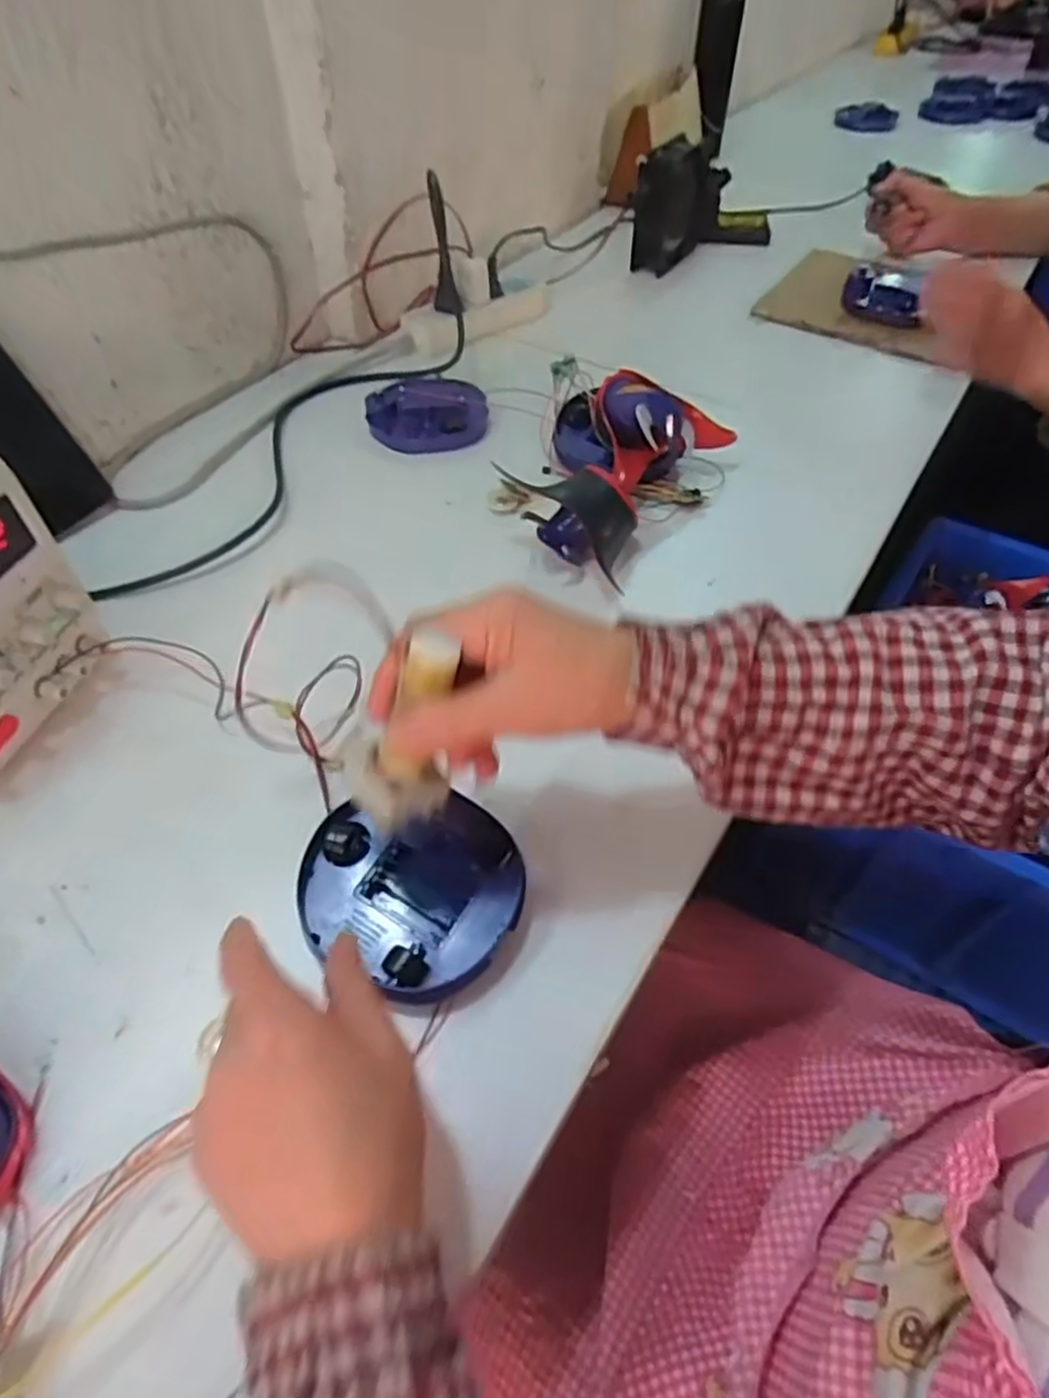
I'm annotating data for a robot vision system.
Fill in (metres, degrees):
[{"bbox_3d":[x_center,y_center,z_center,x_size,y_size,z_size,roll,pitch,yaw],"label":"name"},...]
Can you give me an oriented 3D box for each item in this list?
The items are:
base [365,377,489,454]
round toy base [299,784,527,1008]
[{"bbox_3d":[-0.089,-0.260,0.682,0.107,0.030,0.076,-6,50,-6],"label":"base"},{"bbox_3d":[-0.057,0.093,0.379,0.107,0.022,0.098,24,54,18],"label":"round toy base"}]

